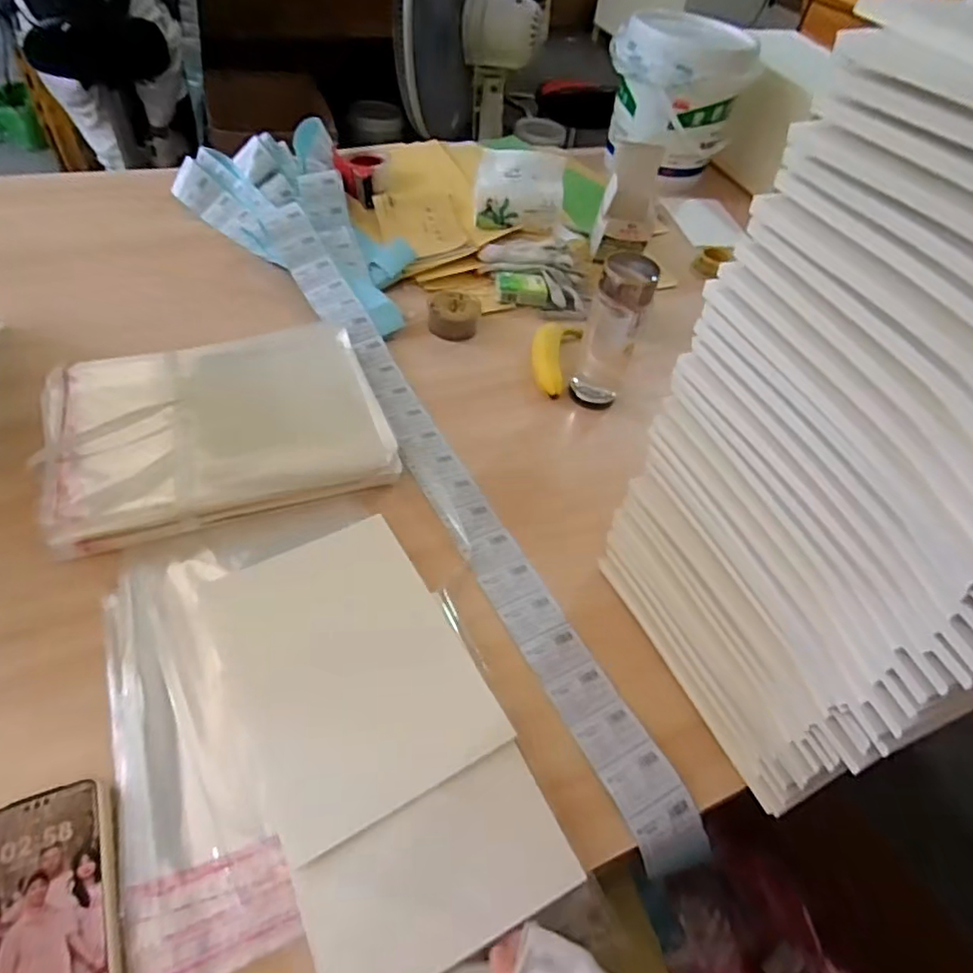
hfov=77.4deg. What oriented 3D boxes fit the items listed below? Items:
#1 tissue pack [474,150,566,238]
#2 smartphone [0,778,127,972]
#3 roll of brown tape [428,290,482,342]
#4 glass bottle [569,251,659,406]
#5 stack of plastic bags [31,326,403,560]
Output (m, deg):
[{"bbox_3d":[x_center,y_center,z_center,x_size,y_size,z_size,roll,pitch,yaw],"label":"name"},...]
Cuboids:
[{"bbox_3d":[0.056,-0.493,0.997,0.144,0.079,0.101,10,50,-1],"label":"tissue pack"},{"bbox_3d":[-0.283,0.279,0.389,0.084,0.014,0.164,-15,54,-20],"label":"smartphone"},{"bbox_3d":[-0.046,-0.242,0.856,0.070,0.033,0.068,5,50,-5],"label":"roll of brown tape"},{"bbox_3d":[0.150,-0.182,0.734,0.068,0.177,0.079,19,50,7],"label":"glass bottle"},{"bbox_3d":[-0.280,-0.067,0.649,0.330,0.054,0.242,-13,54,-19],"label":"stack of plastic bags"}]

